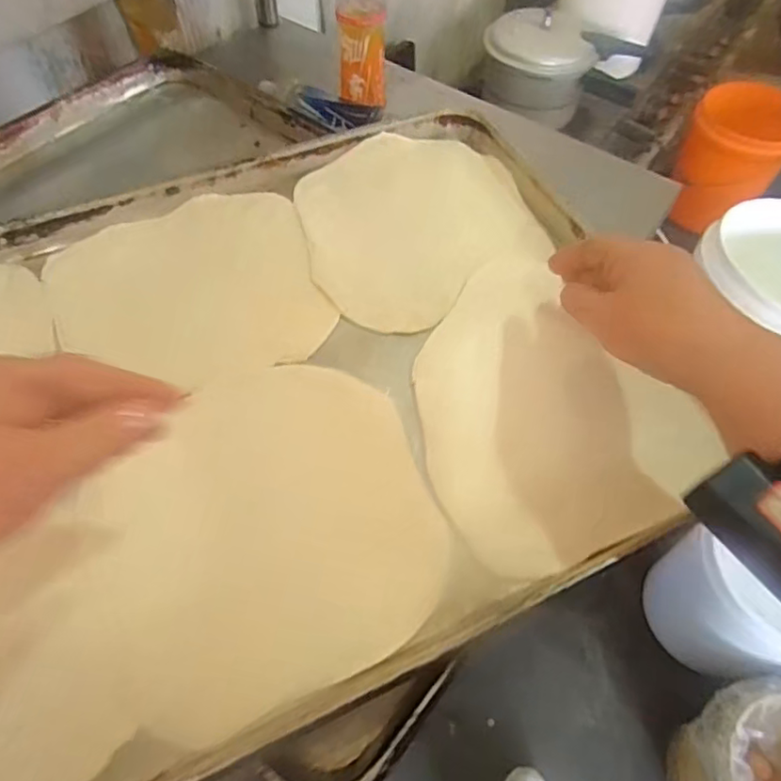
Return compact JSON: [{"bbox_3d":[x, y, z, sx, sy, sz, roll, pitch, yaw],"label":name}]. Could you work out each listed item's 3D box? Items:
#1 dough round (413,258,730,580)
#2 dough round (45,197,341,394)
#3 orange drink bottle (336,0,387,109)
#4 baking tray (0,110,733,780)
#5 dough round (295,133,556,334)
[{"bbox_3d":[0.090,0.010,0.382,0.171,0.010,0.199,-29,63,-17],"label":"dough round"},{"bbox_3d":[-0.149,-0.076,0.429,0.185,0.010,0.173,0,57,-1],"label":"dough round"},{"bbox_3d":[-0.040,-0.506,0.816,0.064,0.178,0.072,-3,57,-3],"label":"orange drink bottle"},{"bbox_3d":[-0.111,0.000,0.380,0.566,0.030,0.407,-21,60,-14],"label":"baking tray"},{"bbox_3d":[0.023,-0.136,0.470,0.180,0.006,0.191,0,59,0],"label":"dough round"}]

